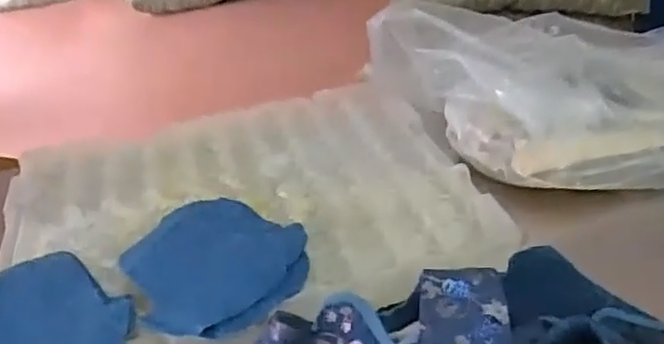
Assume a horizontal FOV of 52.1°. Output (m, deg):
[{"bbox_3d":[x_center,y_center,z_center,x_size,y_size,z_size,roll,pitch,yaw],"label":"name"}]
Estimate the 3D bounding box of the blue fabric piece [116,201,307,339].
[{"bbox_3d":[-0.100,0.077,0.574,0.142,0.020,0.163,-29,37,-30],"label":"blue fabric piece"}]

